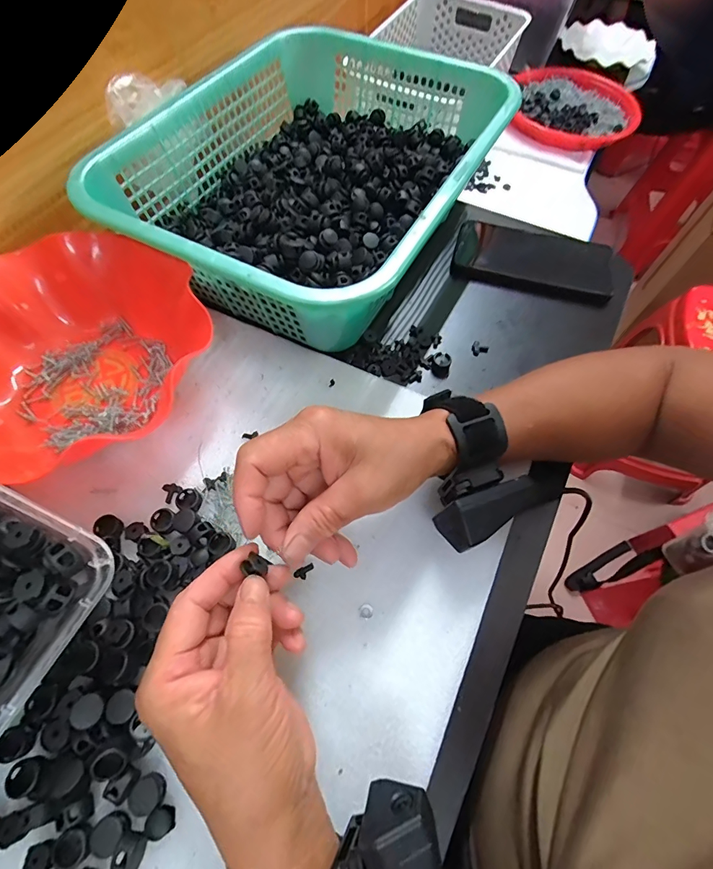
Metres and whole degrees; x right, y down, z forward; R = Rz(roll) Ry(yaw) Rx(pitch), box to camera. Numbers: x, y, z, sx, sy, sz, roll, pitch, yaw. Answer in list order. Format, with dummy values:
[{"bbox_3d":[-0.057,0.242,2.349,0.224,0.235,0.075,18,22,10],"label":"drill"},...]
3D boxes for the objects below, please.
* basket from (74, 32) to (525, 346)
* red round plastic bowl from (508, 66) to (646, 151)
[{"bbox_3d":[-0.042,-0.252,0.410,0.293,0.102,0.365,27,64,11],"label":"basket"},{"bbox_3d":[0.364,-0.552,0.697,0.207,0.046,0.191,15,62,5],"label":"red round plastic bowl"}]

